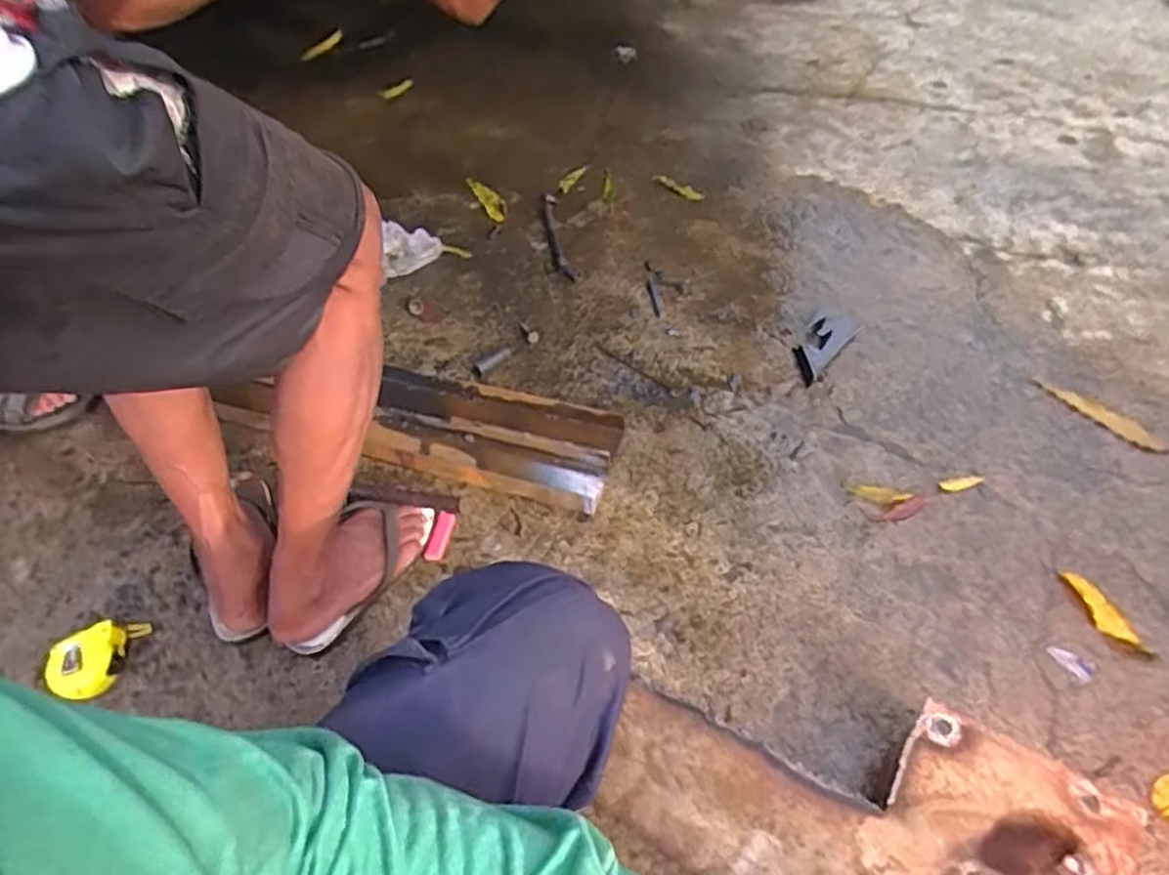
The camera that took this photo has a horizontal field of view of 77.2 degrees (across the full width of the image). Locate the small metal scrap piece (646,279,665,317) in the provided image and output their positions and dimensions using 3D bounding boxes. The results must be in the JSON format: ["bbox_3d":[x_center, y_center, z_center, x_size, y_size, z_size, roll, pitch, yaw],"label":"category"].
[{"bbox_3d":[0.125,-0.244,1.285,0.020,0.007,0.100,-7,47,-3],"label":"small metal scrap piece"}]

